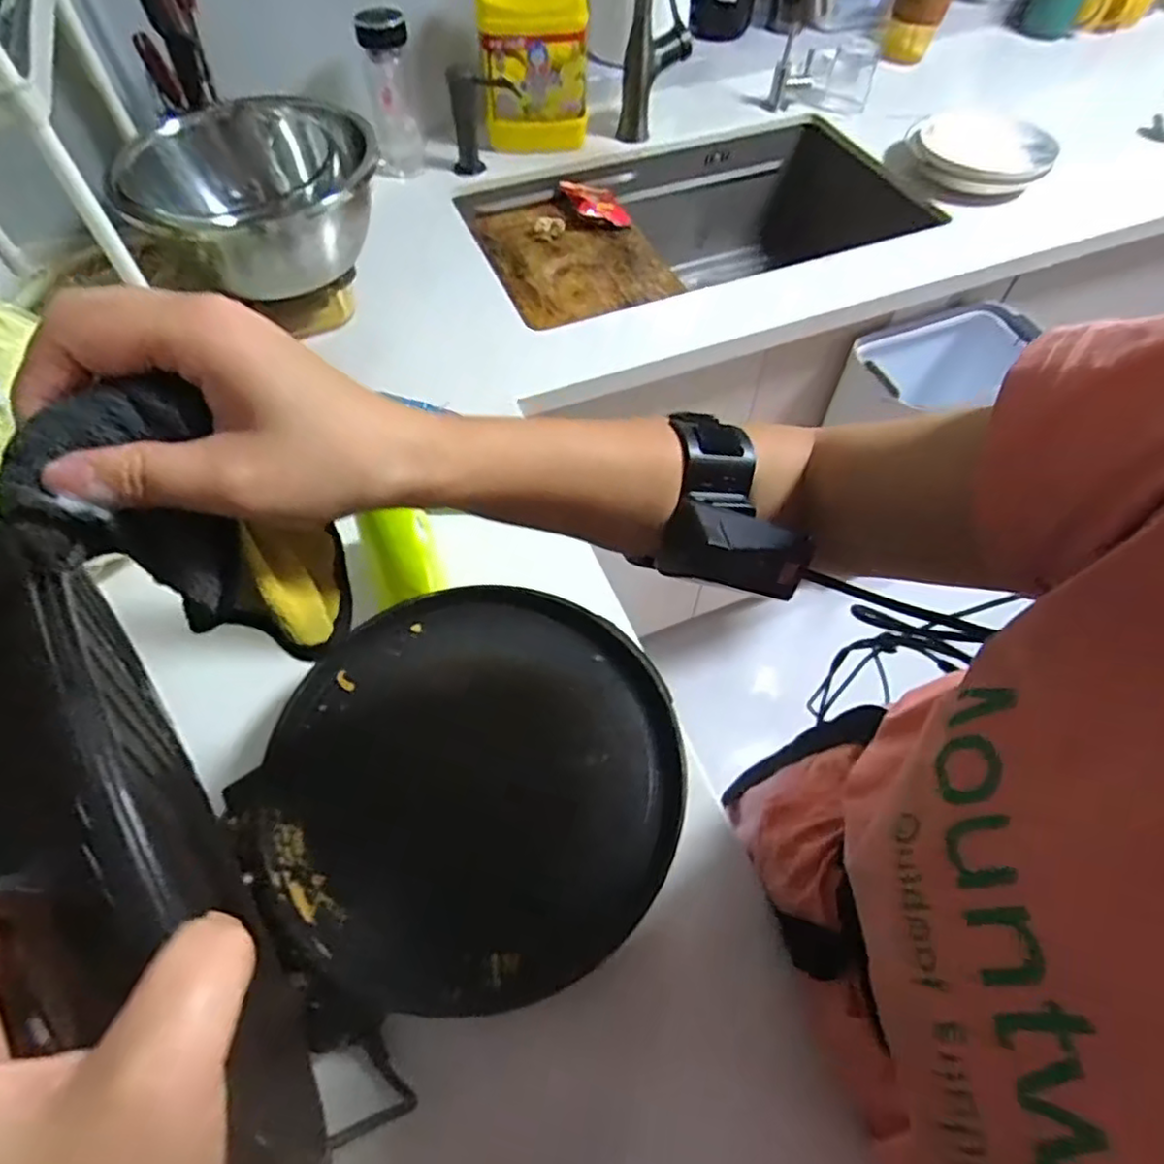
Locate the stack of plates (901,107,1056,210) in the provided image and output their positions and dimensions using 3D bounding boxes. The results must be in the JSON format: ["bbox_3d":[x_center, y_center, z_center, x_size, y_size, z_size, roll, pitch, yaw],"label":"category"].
[{"bbox_3d":[0.551,-0.598,0.939,0.187,0.047,0.175,27,62,16],"label":"stack of plates"}]

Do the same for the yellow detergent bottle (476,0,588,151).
[{"bbox_3d":[-0.064,-0.710,0.905,0.141,0.266,0.079,-7,58,-5],"label":"yellow detergent bottle"}]

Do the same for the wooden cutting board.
[{"bbox_3d":[-0.016,-0.456,0.929,0.221,0.027,0.278,-25,61,-15],"label":"wooden cutting board"}]

